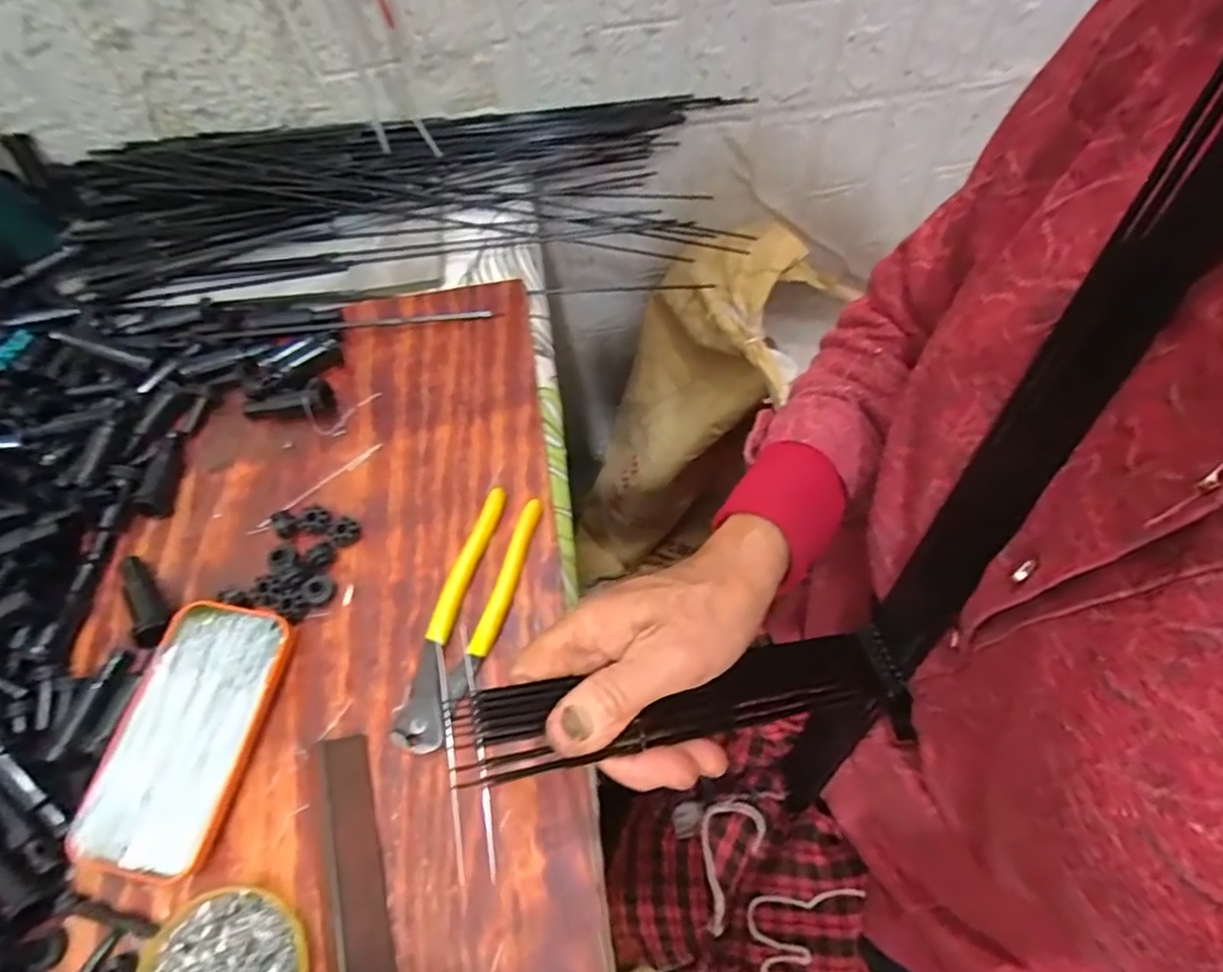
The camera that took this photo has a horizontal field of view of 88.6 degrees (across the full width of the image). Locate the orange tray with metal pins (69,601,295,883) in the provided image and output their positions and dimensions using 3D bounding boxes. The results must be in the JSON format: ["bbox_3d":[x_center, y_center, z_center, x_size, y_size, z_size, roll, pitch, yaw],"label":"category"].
[{"bbox_3d":[-0.245,0.142,0.363,0.079,0.018,0.141,5,64,6],"label":"orange tray with metal pins"}]

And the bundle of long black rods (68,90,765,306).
[{"bbox_3d":[-0.194,-0.265,0.583,0.622,0.063,0.194,-8,63,0],"label":"bundle of long black rods"}]

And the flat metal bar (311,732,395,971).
[{"bbox_3d":[-0.130,0.229,0.323,0.026,0.011,0.190,-18,64,-5],"label":"flat metal bar"}]

